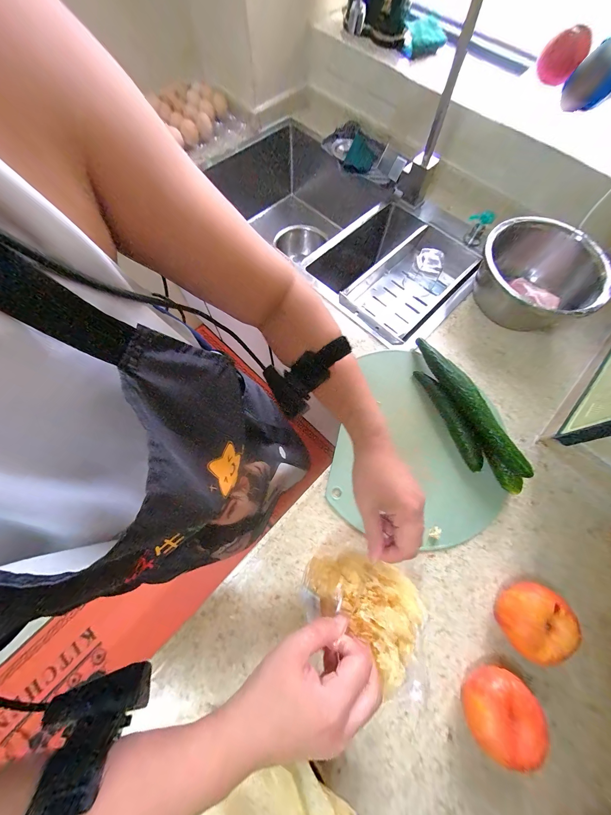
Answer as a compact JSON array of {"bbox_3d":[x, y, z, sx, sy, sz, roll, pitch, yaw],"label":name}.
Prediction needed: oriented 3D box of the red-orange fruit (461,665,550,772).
[{"bbox_3d":[0.239,0.377,0.342,0.083,0.057,0.082,33,72,9],"label":"red-orange fruit"}]

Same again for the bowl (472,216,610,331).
[{"bbox_3d":[0.442,-0.251,0.533,0.213,0.117,0.213,1,71,-2],"label":"bowl"}]

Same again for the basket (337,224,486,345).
[{"bbox_3d":[0.235,-0.282,0.629,0.183,0.096,0.306,42,74,12],"label":"basket"}]

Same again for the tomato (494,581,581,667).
[{"bbox_3d":[0.311,0.291,0.371,0.090,0.058,0.087,1,71,-2],"label":"tomato"}]

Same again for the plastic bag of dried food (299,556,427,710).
[{"bbox_3d":[0.067,0.214,0.286,0.137,0.054,0.090,33,73,9],"label":"plastic bag of dried food"}]

